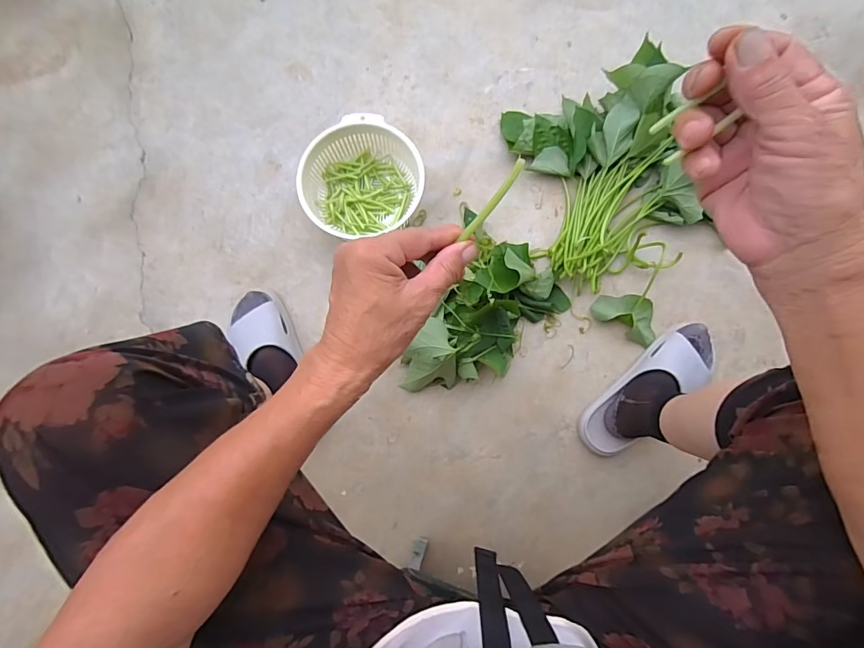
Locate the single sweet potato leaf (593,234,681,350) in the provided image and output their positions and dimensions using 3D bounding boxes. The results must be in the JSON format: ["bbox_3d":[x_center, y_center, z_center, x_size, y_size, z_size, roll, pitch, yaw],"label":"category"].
[{"bbox_3d":[0.362,-0.059,0.717,0.112,0.065,0.162,32,83,6],"label":"single sweet potato leaf"}]

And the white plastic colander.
[{"bbox_3d":[-0.122,-0.258,0.754,0.201,0.091,0.180,-7,81,0],"label":"white plastic colander"}]

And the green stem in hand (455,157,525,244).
[{"bbox_3d":[0.040,-0.080,0.280,0.007,0.006,0.065,45,128,7],"label":"green stem in hand"}]

